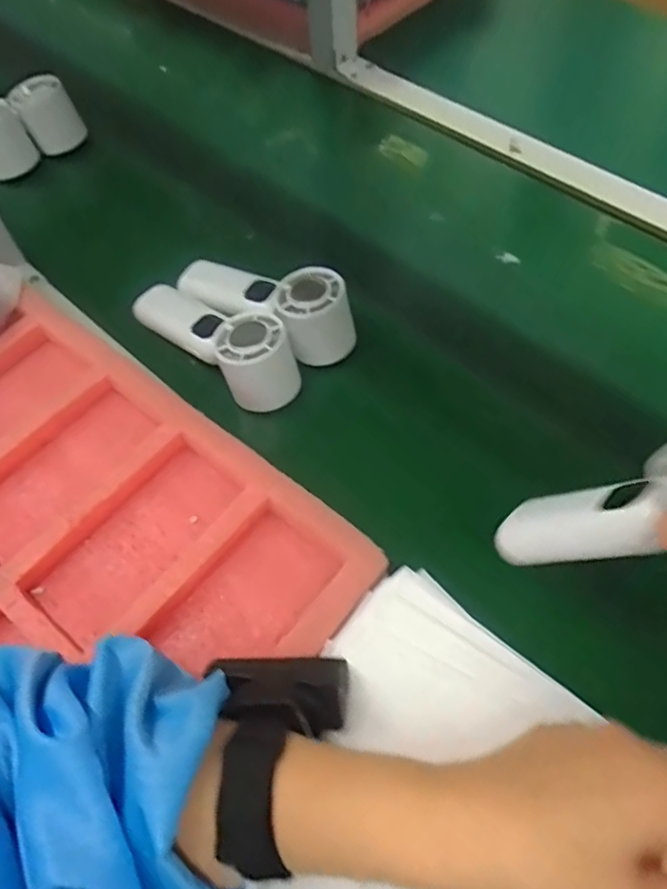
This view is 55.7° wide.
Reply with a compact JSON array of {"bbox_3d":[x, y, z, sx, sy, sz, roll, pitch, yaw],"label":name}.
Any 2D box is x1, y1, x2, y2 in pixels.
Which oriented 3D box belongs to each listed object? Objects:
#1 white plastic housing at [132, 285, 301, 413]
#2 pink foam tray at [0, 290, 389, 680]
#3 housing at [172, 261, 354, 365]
[{"bbox_3d":[-0.094,-0.085,0.499,0.144,0.060,0.047,33,63,25],"label":"white plastic housing"},{"bbox_3d":[-0.227,0.072,0.403,0.407,0.043,0.324,32,63,24],"label":"pink foam tray"},{"bbox_3d":[-0.060,-0.112,0.509,0.157,0.056,0.063,23,59,19],"label":"housing"}]

